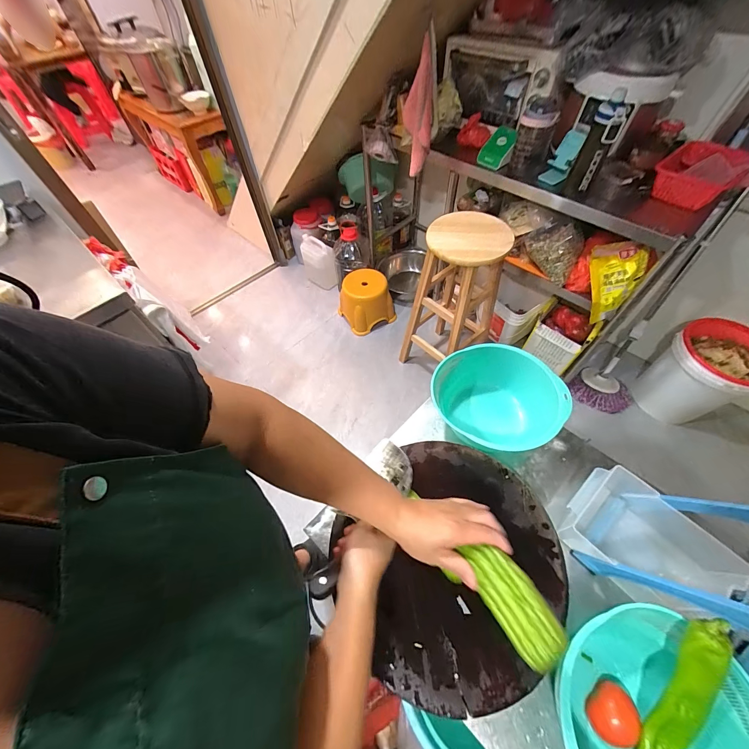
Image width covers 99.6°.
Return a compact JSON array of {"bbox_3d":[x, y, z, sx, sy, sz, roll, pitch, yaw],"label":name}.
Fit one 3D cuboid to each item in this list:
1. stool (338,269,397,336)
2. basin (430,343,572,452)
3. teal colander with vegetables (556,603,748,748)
[{"bbox_3d":[-0.043,-0.392,1.645,0.247,0.228,0.226,-23,59,-12],"label":"stool"},{"bbox_3d":[0.226,0.056,0.604,0.195,0.115,0.207,-1,56,2],"label":"basin"},{"bbox_3d":[0.317,0.399,0.356,0.199,0.129,0.213,5,57,6],"label":"teal colander with vegetables"}]

